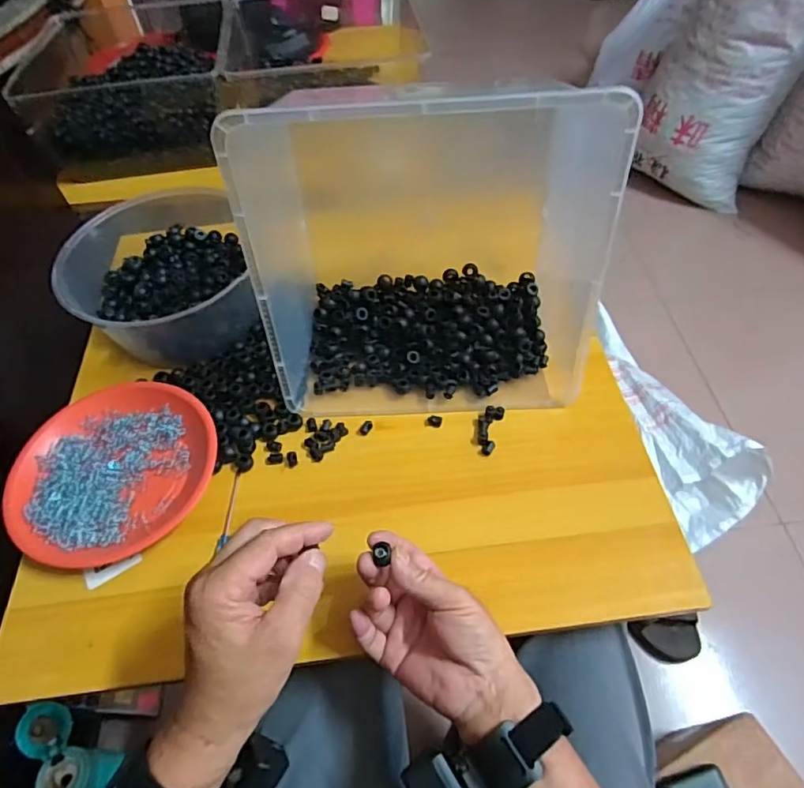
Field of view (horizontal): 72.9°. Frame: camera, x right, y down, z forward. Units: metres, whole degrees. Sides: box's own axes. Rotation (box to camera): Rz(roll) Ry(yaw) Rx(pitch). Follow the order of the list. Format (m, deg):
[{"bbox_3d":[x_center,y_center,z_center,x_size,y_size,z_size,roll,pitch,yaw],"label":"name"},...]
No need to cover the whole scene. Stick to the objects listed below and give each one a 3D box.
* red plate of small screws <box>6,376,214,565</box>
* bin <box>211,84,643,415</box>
[{"bbox_3d":[-0.287,0.069,0.548,0.195,0.031,0.182,-2,54,2],"label":"red plate of small screws"},{"bbox_3d":[0.019,-0.144,0.528,0.301,0.297,0.205,-1,54,3],"label":"bin"}]

